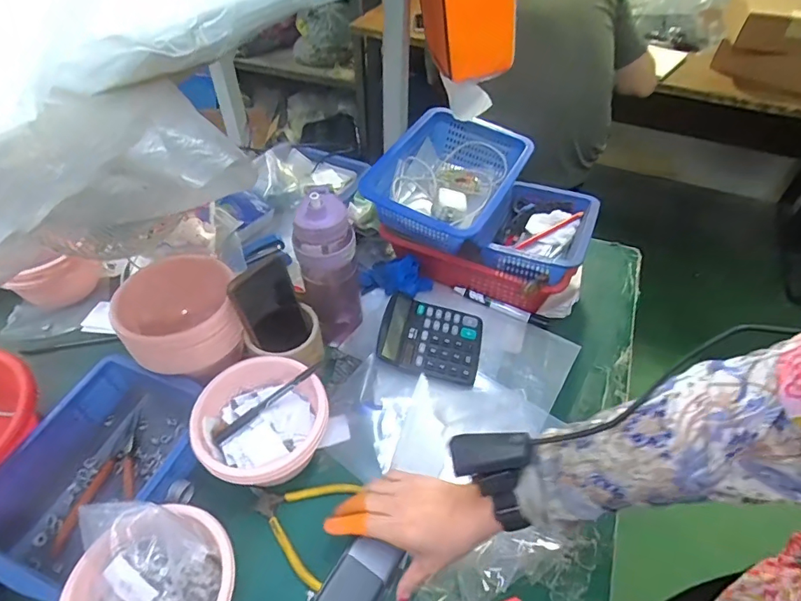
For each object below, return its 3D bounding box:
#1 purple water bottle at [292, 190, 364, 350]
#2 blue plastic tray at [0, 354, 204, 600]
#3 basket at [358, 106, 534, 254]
[{"bbox_3d":[-0.100,-0.041,0.657,0.078,0.245,0.066,-7,48,-6],"label":"purple water bottle"},{"bbox_3d":[-0.358,0.202,0.566,0.184,0.077,0.249,17,50,15],"label":"blue plastic tray"},{"bbox_3d":[0.075,-0.191,0.770,0.204,0.087,0.273,21,51,18],"label":"basket"}]

